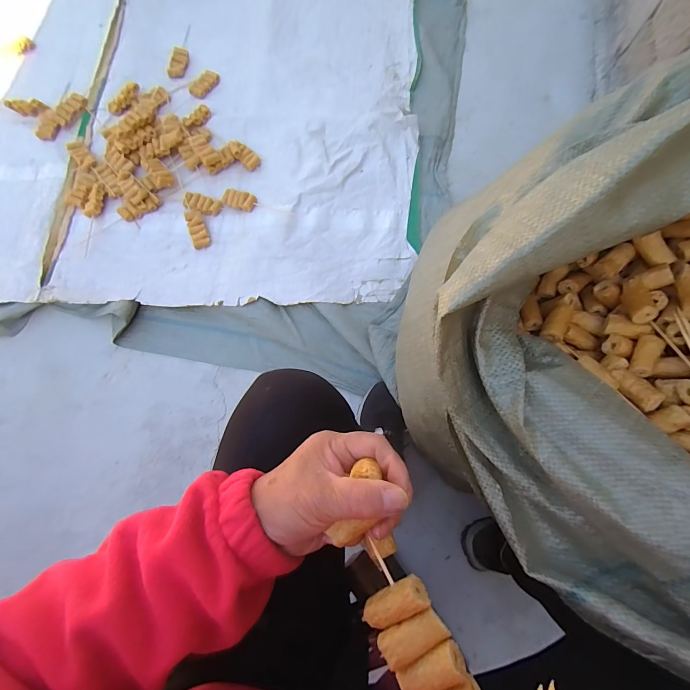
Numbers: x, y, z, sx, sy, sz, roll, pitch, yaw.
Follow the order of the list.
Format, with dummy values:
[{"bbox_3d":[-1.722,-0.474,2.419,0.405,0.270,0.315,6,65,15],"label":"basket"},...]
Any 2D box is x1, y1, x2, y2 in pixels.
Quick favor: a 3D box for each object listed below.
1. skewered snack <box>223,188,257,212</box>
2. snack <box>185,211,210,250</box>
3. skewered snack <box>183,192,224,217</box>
[{"bbox_3d":[-0.262,-0.354,0.869,0.088,0.030,0.038,20,76,6],"label":"skewered snack"},{"bbox_3d":[-0.358,-0.282,0.863,0.040,0.018,0.108,-21,76,-6],"label":"snack"},{"bbox_3d":[-0.360,-0.353,0.889,0.099,0.018,0.045,15,75,4],"label":"skewered snack"}]

